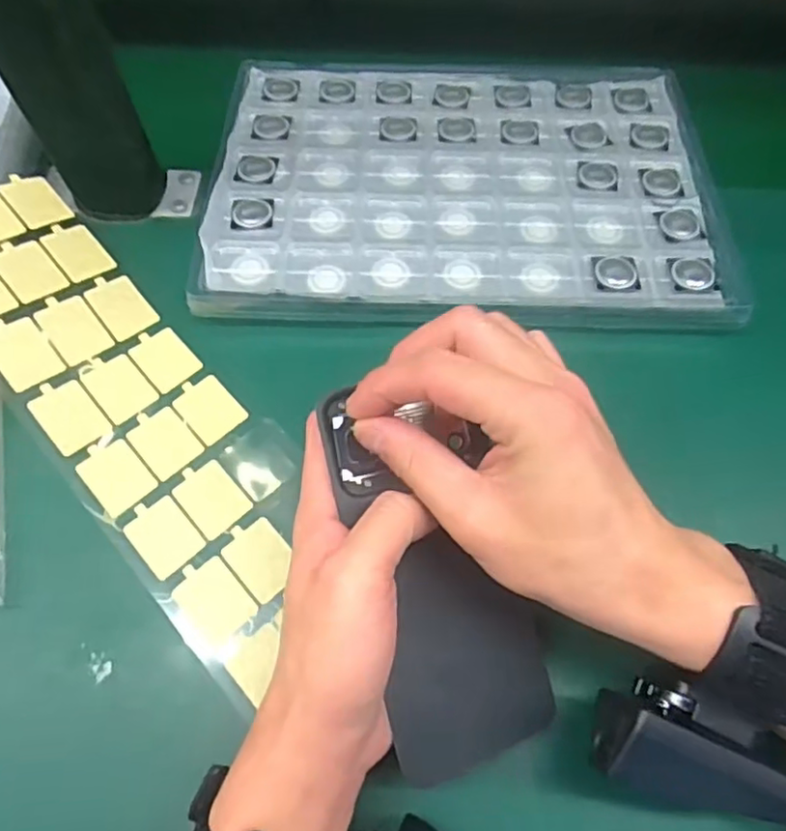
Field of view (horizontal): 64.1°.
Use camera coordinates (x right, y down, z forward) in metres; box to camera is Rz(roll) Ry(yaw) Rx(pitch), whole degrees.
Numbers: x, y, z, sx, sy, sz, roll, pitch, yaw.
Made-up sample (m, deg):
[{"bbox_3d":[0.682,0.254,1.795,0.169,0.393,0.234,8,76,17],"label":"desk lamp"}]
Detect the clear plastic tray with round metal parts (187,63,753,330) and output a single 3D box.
[{"bbox_3d":[0.044,-0.160,0.407,0.309,0.015,0.238,1,65,0],"label":"clear plastic tray with round metal parts"}]

